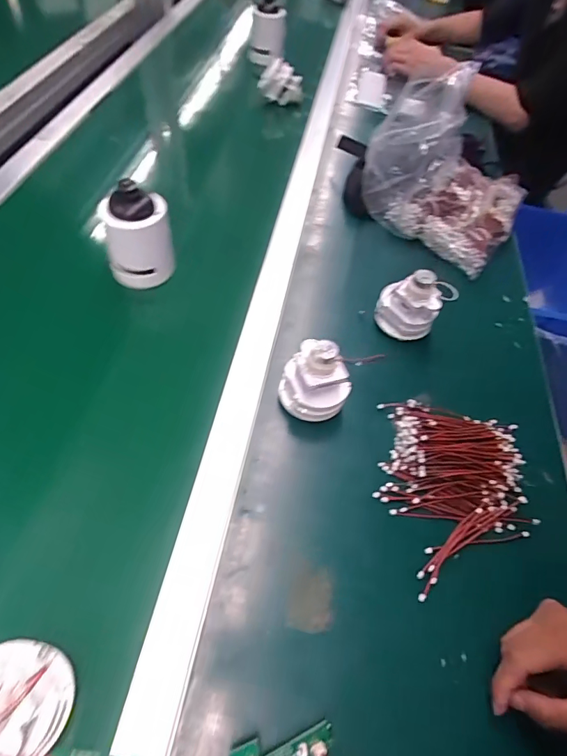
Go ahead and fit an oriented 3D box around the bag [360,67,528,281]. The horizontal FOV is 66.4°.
[{"bbox_3d":[0.251,-0.302,0.633,0.229,0.191,0.192,25,55,9],"label":"bag"}]

